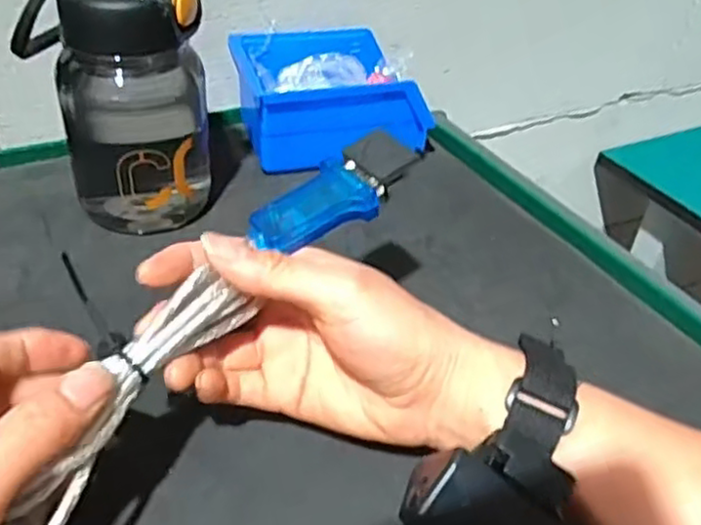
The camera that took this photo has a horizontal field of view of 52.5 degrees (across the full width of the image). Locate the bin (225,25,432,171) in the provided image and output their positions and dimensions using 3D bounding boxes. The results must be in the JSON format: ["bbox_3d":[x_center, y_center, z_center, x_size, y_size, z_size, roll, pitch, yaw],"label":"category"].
[{"bbox_3d":[-0.021,-0.124,0.552,0.128,0.071,0.112,-10,41,-19],"label":"bin"}]

